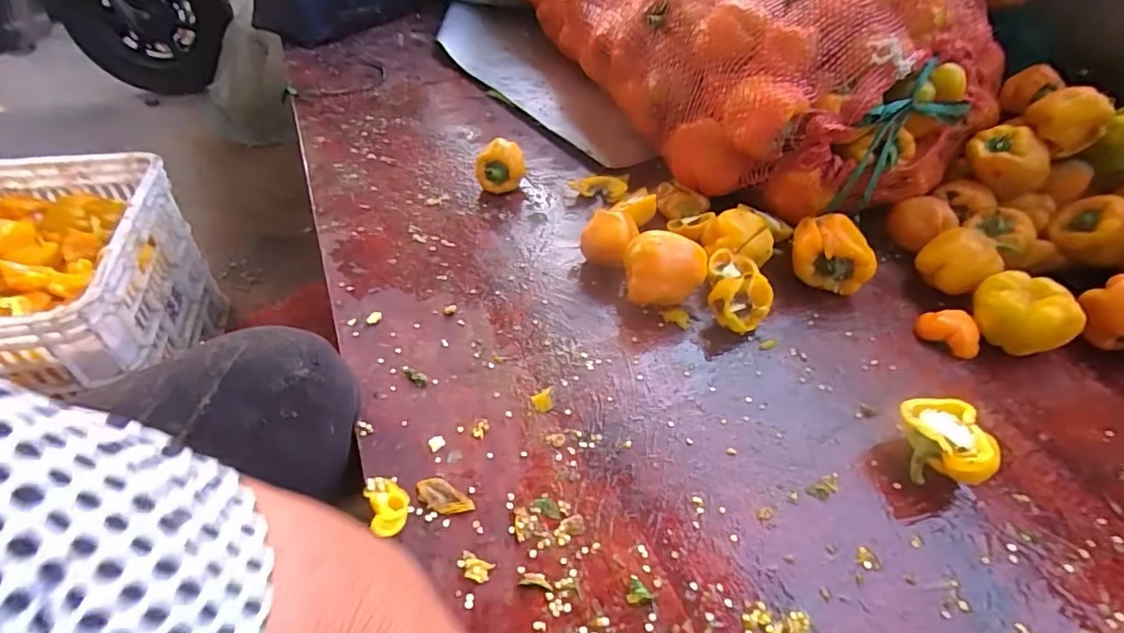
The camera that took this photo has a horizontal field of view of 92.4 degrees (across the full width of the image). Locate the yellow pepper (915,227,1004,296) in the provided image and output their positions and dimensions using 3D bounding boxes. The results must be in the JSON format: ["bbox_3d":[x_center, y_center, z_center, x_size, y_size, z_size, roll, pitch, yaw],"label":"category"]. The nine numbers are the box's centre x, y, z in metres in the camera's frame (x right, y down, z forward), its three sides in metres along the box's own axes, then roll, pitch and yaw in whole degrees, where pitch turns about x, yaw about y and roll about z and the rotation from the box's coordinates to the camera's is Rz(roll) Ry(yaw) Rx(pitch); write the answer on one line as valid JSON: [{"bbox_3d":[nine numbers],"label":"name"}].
[{"bbox_3d":[0.400,-0.057,0.544,0.055,0.055,0.064,-34,56,-31],"label":"yellow pepper"}]

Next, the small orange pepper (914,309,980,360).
[{"bbox_3d":[0.364,0.013,0.506,0.033,0.026,0.054,-34,56,-31],"label":"small orange pepper"}]

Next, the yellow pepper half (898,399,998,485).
[{"bbox_3d":[0.282,0.097,0.402,0.047,0.046,0.064,2,45,-2],"label":"yellow pepper half"}]

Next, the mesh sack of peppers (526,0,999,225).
[{"bbox_3d":[0.192,-0.446,0.781,0.317,0.247,0.748,-12,49,-16],"label":"mesh sack of peppers"}]

